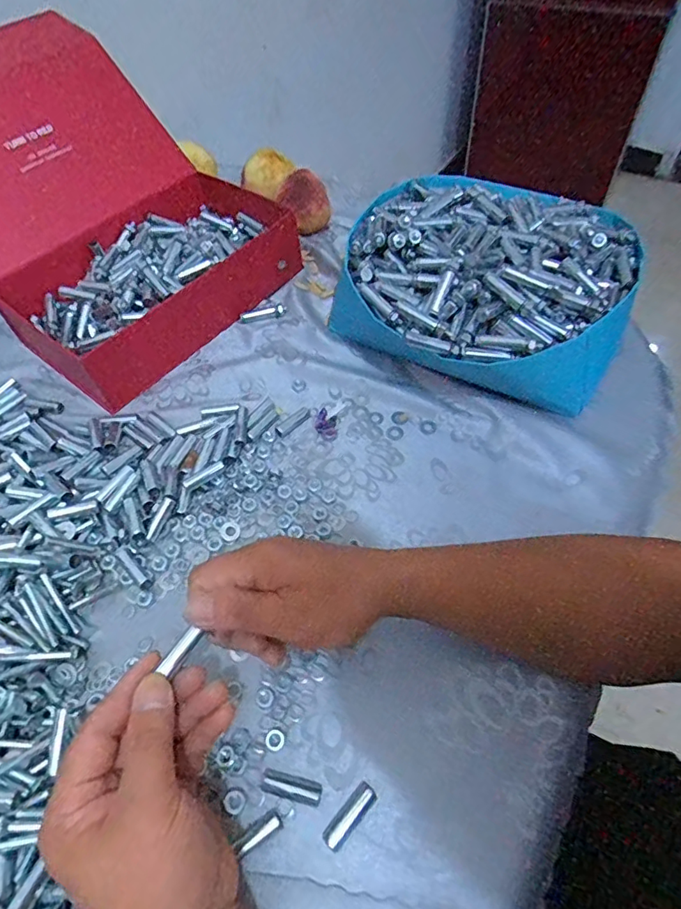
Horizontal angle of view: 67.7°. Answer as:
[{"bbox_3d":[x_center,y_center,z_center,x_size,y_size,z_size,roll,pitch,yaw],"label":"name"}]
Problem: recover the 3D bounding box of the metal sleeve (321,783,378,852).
[{"bbox_3d":[0.006,0.225,0.316,0.013,0.008,0.040,37,64,23],"label":"metal sleeve"}]

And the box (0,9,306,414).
[{"bbox_3d":[-0.280,-0.289,0.566,0.361,0.201,0.292,33,62,22],"label":"box"}]

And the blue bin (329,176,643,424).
[{"bbox_3d":[0.147,-0.176,0.531,0.282,0.114,0.266,22,59,16],"label":"blue bin"}]

